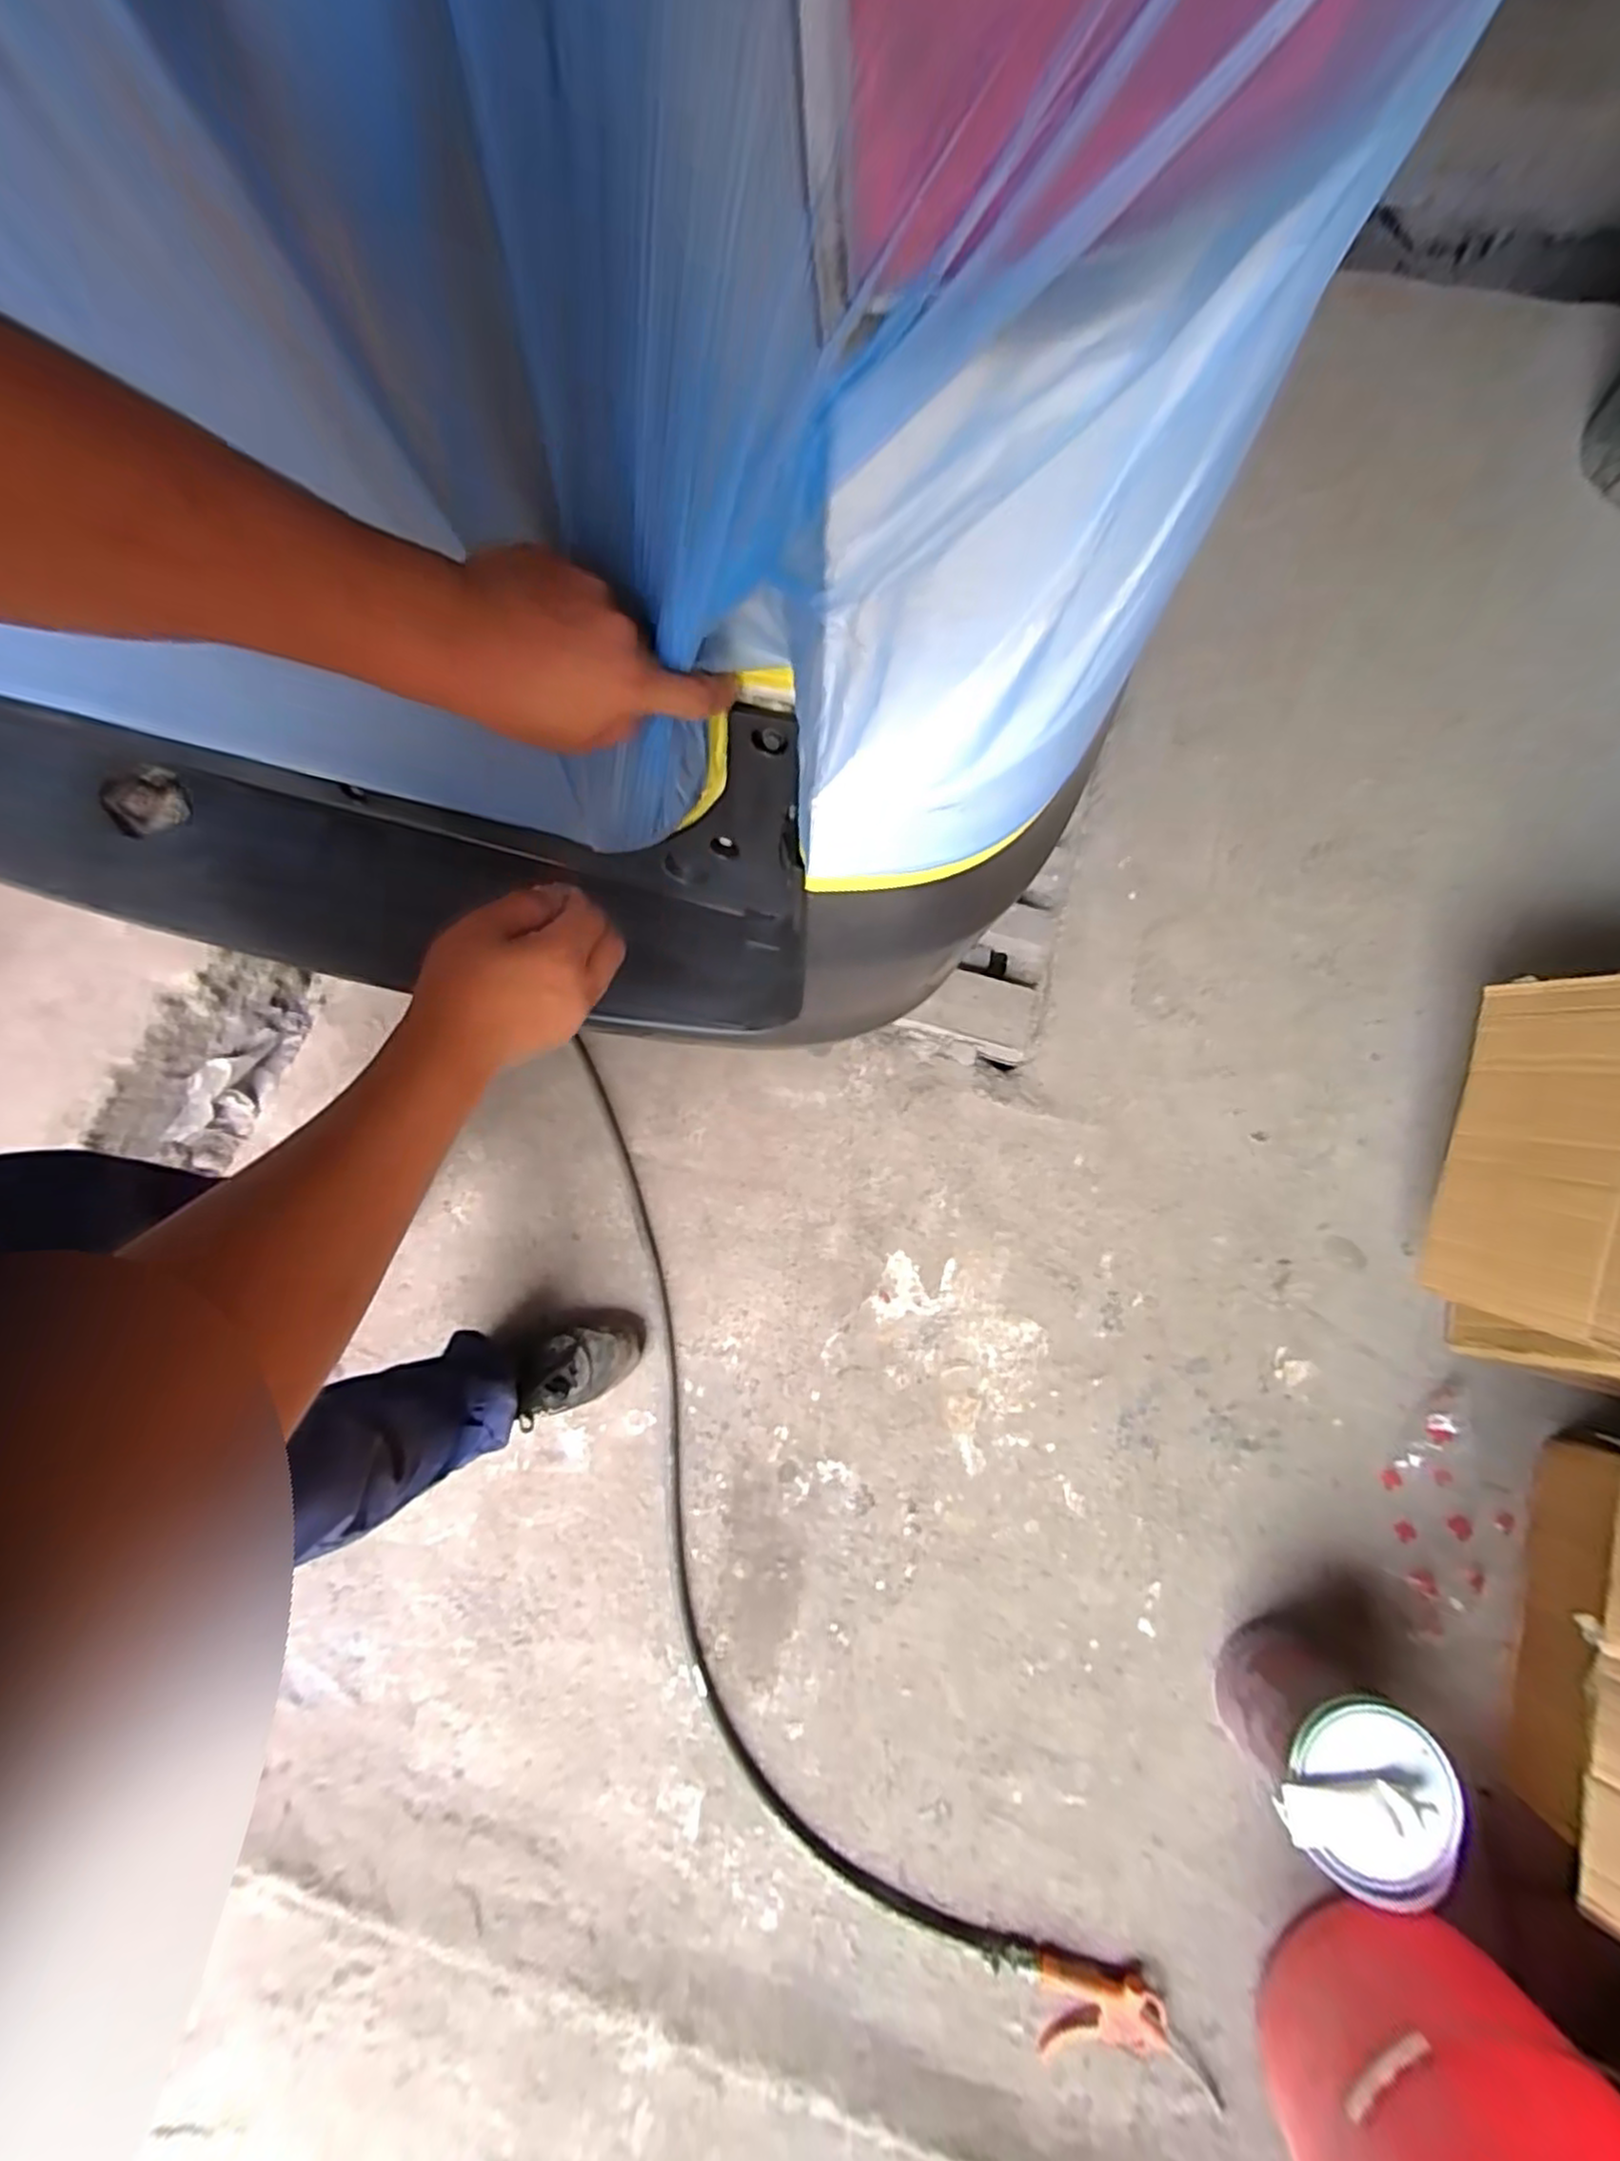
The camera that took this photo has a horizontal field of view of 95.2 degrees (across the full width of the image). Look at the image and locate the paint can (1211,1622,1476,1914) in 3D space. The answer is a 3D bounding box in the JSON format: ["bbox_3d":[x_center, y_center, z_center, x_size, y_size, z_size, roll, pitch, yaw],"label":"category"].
[{"bbox_3d":[0.554,0.717,0.792,0.159,0.194,0.161,0,77,0],"label":"paint can"}]

